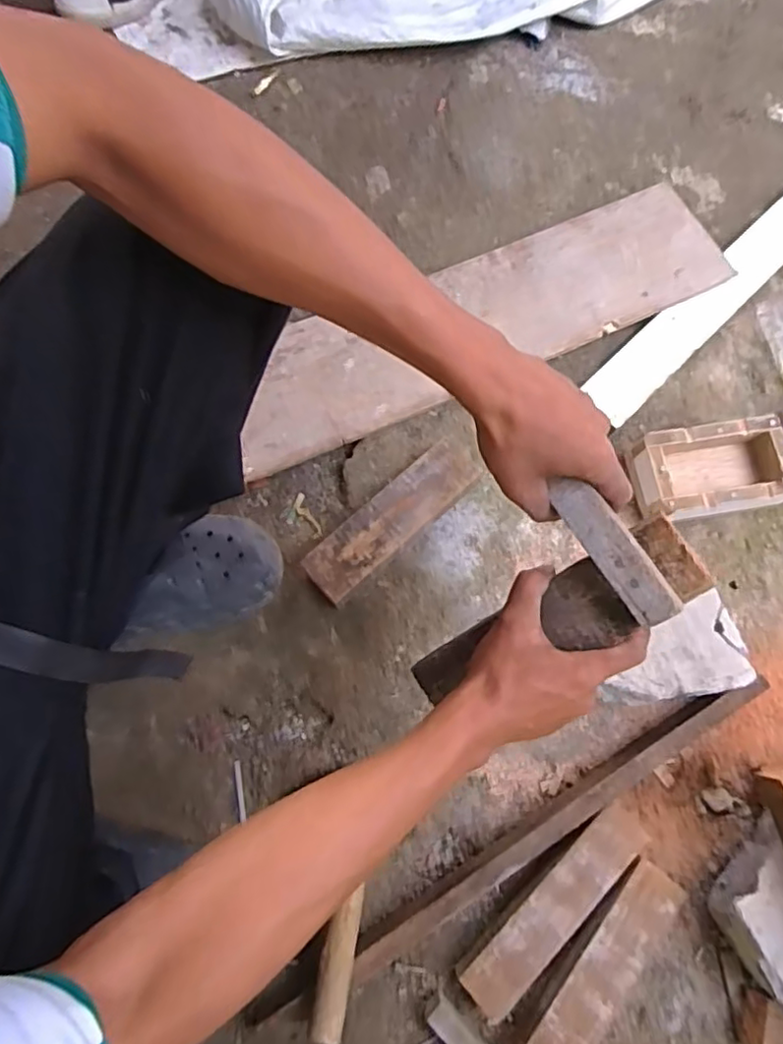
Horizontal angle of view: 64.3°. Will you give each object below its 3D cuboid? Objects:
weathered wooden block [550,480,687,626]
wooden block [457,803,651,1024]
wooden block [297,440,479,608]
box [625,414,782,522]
[{"bbox_3d":[0.146,0.018,0.408,0.030,0.014,0.106,-35,80,-11],"label":"weathered wooden block"},{"bbox_3d":[0.160,0.379,0.623,0.228,0.048,0.057,-41,79,-12],"label":"wooden block"},{"bbox_3d":[0.008,-0.005,0.706,0.220,0.035,0.075,-42,79,-12],"label":"wooden block"},{"bbox_3d":[0.374,-0.057,0.741,0.181,0.065,0.106,-6,74,-3],"label":"box"}]

